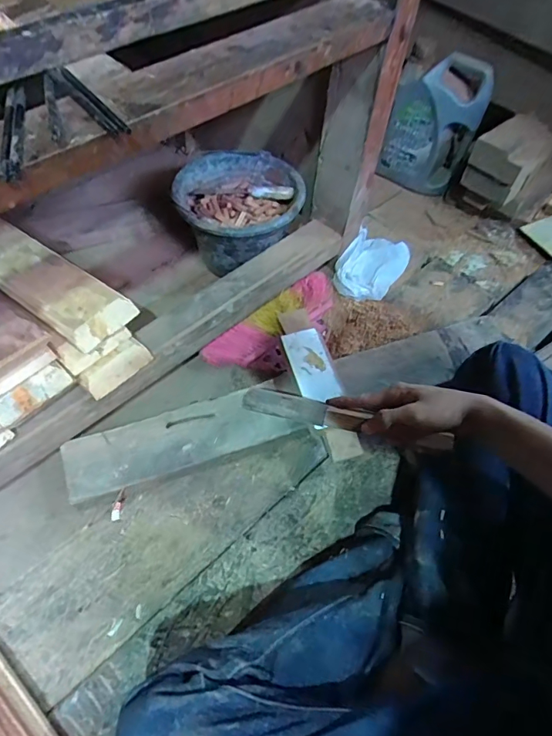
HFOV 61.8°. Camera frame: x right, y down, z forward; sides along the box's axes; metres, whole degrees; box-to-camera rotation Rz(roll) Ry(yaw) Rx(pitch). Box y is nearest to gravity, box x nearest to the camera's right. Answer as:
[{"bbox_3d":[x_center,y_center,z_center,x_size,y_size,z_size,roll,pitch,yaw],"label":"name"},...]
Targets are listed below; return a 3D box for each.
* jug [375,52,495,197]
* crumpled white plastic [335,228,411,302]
[{"bbox_3d":[0.351,-0.546,1.052,0.198,0.265,0.110,18,56,7],"label":"jug"},{"bbox_3d":[0.197,-0.216,0.964,0.119,0.040,0.220,32,59,16],"label":"crumpled white plastic"}]

